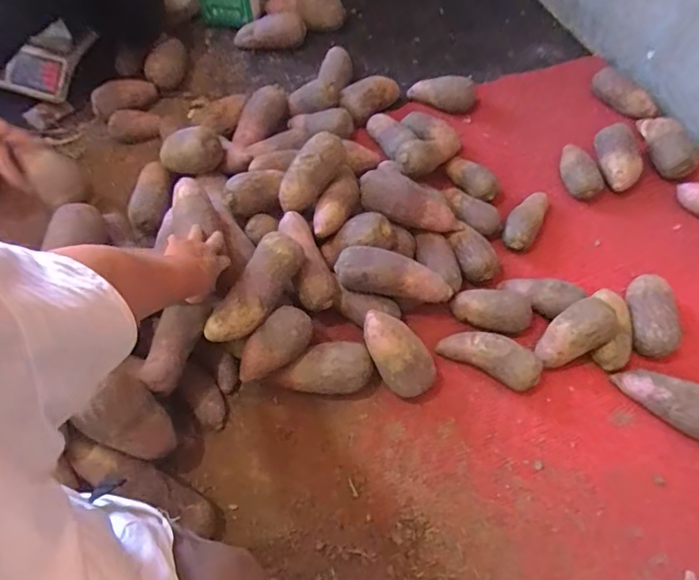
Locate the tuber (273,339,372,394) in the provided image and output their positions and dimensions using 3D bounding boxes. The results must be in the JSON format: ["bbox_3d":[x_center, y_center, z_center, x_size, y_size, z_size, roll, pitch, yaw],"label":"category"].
[{"bbox_3d":[-0.040,0.127,0.809,0.146,0.074,0.072,1,61,-1],"label":"tuber"}]

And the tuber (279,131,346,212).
[{"bbox_3d":[-0.066,-0.202,0.858,0.068,0.155,0.058,-1,47,-55],"label":"tuber"}]

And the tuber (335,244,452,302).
[{"bbox_3d":[0.078,-0.023,0.838,0.203,0.064,0.063,14,61,-10],"label":"tuber"}]

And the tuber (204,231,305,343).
[{"bbox_3d":[-0.142,-0.004,0.768,0.064,0.069,0.181,27,64,13],"label":"tuber"}]

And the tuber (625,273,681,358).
[{"bbox_3d":[0.523,0.046,0.860,0.079,0.064,0.137,17,62,8],"label":"tuber"}]

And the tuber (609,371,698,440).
[{"bbox_3d":[0.515,0.180,0.792,0.172,0.063,0.069,25,63,12],"label":"tuber"}]

